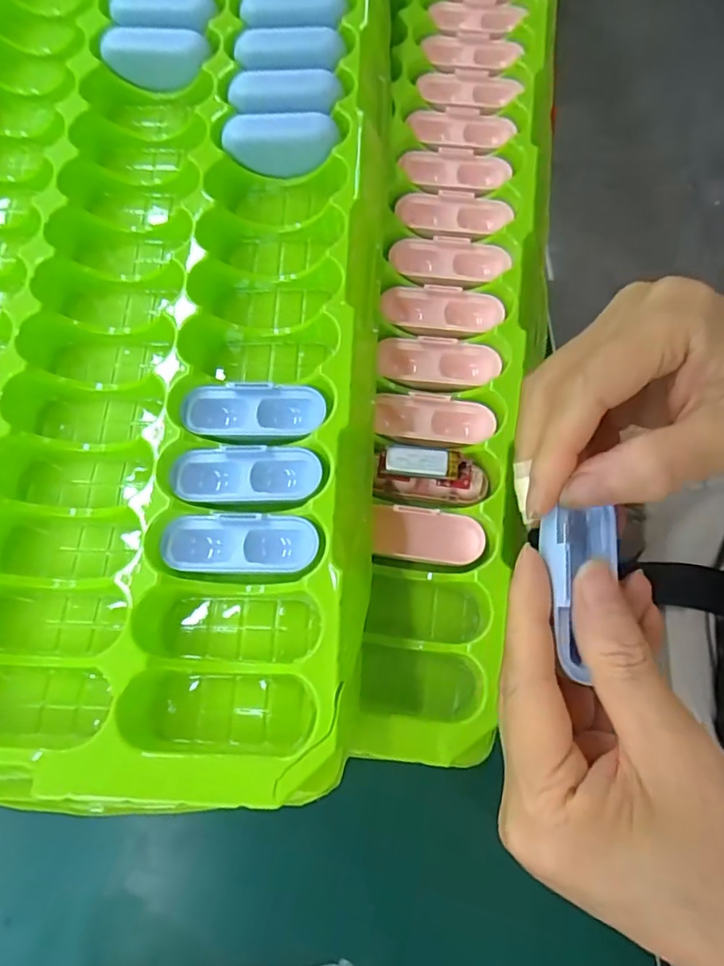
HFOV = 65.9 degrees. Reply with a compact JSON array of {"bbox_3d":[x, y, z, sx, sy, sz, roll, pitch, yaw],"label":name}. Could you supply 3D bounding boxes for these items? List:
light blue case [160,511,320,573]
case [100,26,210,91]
[{"bbox_3d":[-0.051,0.025,0.233,0.064,0.007,0.025,1,73,1],"label":"light blue case"},{"bbox_3d":[-0.114,-0.236,0.311,0.057,0.019,0.023,0,73,1],"label":"case"}]

